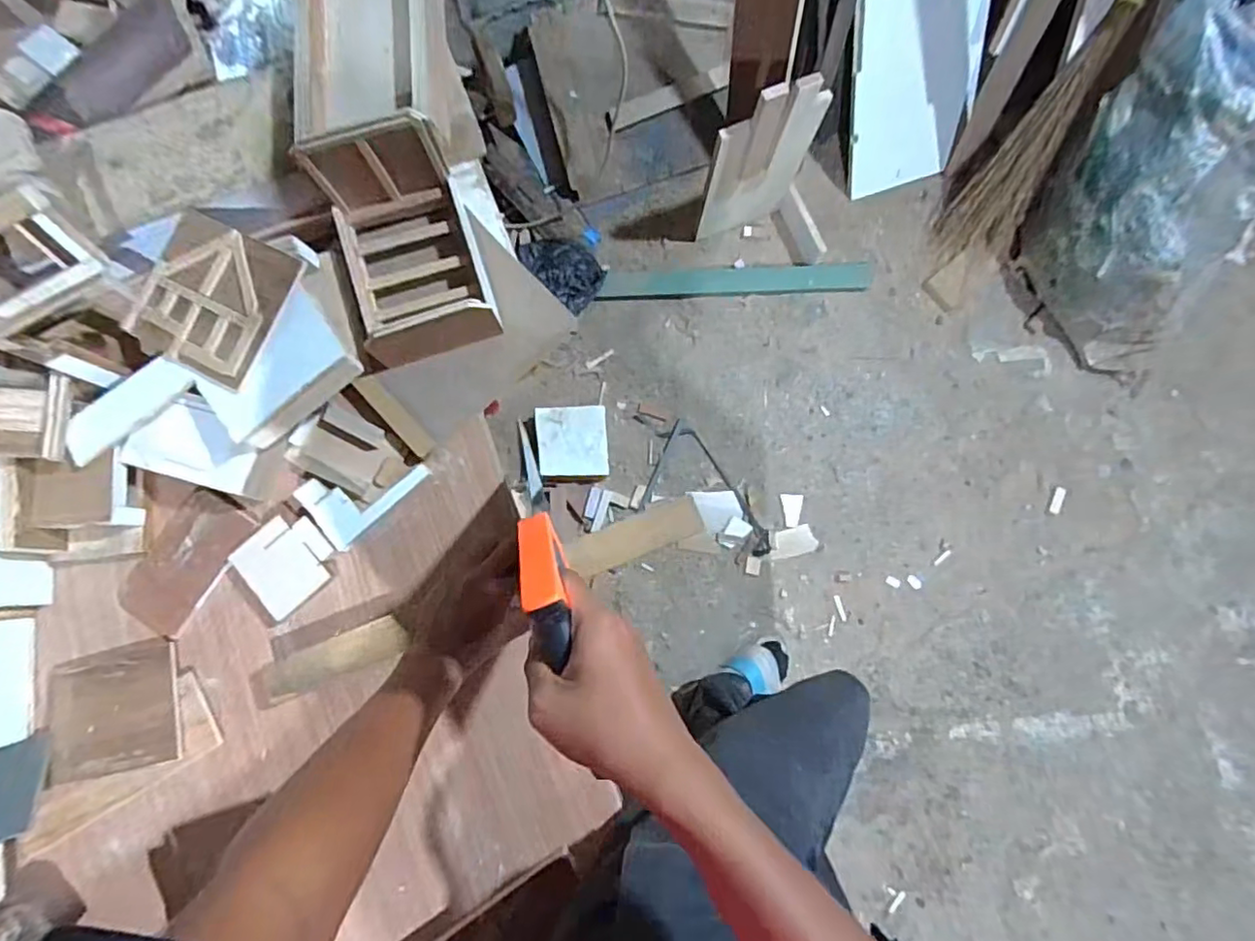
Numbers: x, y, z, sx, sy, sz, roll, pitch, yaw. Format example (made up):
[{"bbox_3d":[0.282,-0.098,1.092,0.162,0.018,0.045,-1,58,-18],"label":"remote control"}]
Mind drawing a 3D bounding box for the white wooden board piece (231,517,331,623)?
[{"bbox_3d":[-0.324,0.087,0.575,0.081,0.011,0.081,-41,84,-7],"label":"white wooden board piece"}]

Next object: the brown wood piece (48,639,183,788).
[{"bbox_3d":[-0.470,0.221,0.557,0.116,0.008,0.108,-12,81,-3],"label":"brown wood piece"}]

